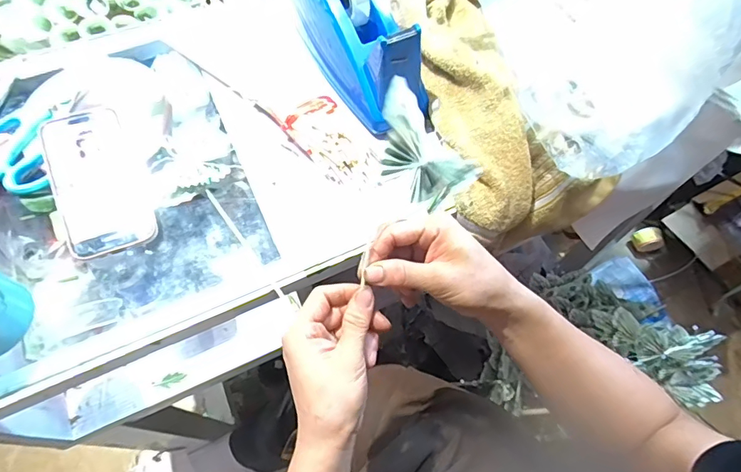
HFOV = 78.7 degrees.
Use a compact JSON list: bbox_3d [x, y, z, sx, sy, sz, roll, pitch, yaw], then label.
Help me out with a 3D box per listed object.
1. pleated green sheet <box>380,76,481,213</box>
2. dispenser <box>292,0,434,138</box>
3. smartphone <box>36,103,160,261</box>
[{"bbox_3d":[0.040,-0.061,0.342,0.100,0.009,0.061,40,71,-24],"label":"pleated green sheet"},{"bbox_3d":[-0.015,-0.218,0.469,0.069,0.112,0.225,-28,78,-14],"label":"dispenser"},{"bbox_3d":[-0.256,-0.052,0.423,0.070,0.005,0.144,-19,78,-23],"label":"smartphone"}]

